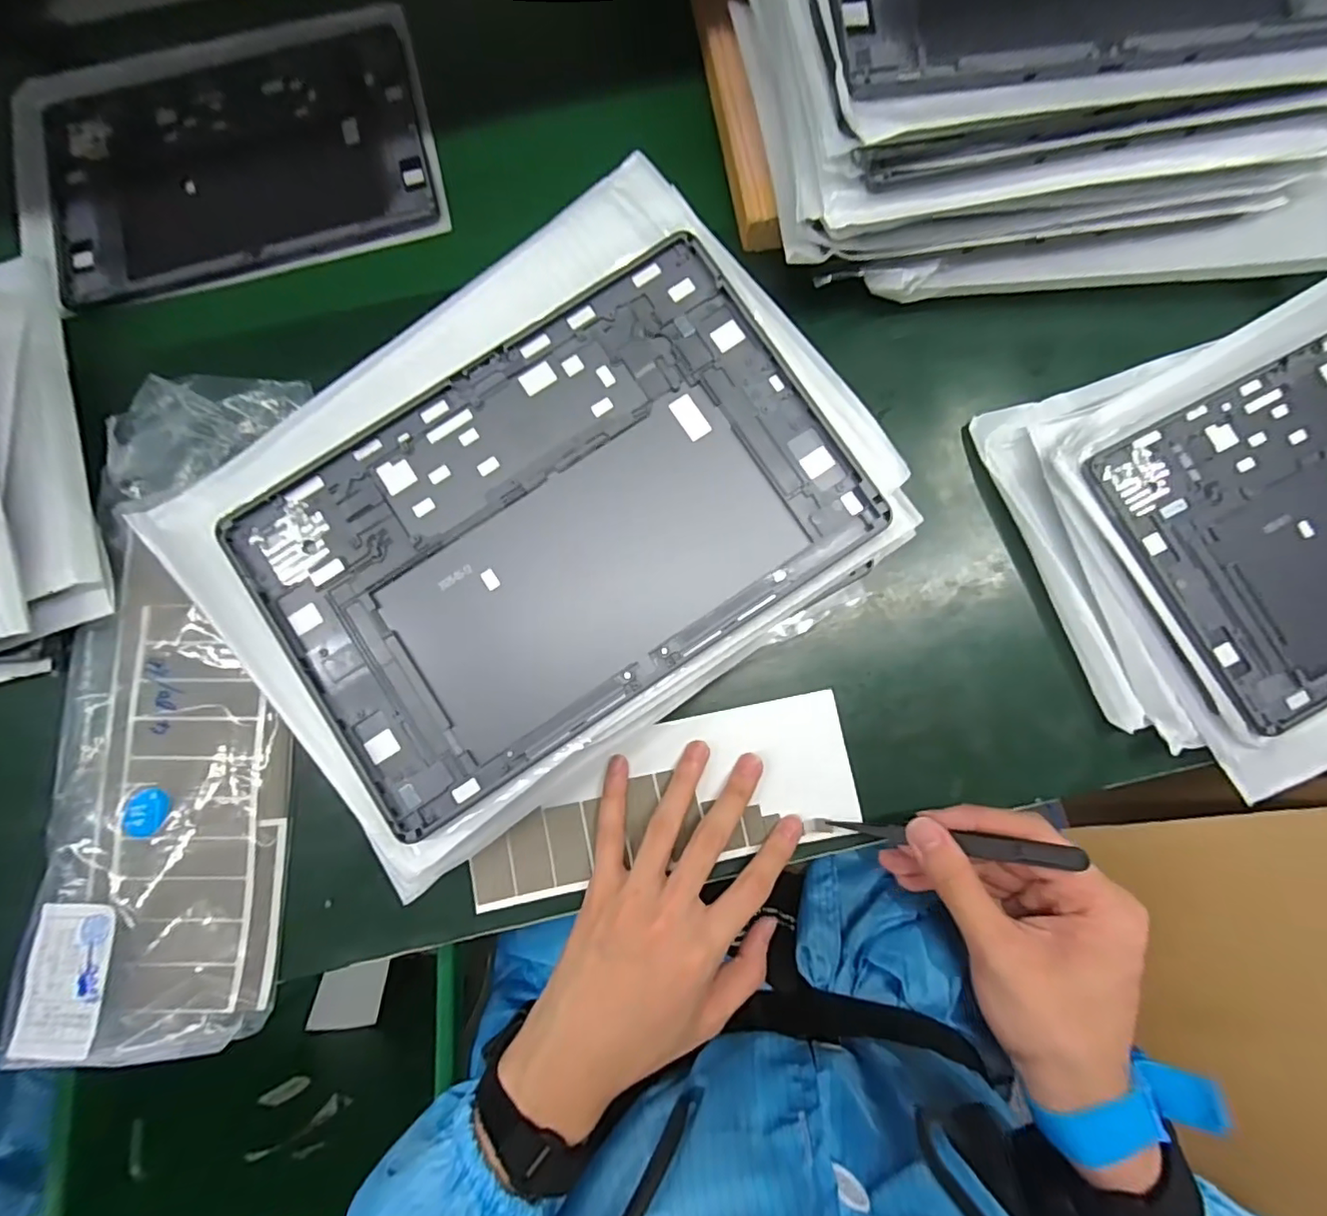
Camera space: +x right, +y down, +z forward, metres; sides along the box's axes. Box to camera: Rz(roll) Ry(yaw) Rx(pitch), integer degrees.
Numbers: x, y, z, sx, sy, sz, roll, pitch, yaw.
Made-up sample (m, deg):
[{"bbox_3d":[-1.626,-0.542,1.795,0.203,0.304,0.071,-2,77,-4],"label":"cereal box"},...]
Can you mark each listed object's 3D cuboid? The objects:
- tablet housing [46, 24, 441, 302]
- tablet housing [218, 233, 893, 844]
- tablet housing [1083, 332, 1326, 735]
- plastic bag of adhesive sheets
[{"bbox_3d":[-0.292,-0.310,0.400,0.251,0.015,0.165,-17,82,-2],"label":"tablet housing"},{"bbox_3d":[-0.049,-0.040,0.259,0.253,0.010,0.169,-34,87,-3],"label":"tablet housing"},{"bbox_3d":[0.380,-0.064,0.313,0.259,0.009,0.166,-28,83,-3],"label":"tablet housing"},{"bbox_3d":[-0.276,0.045,0.322,0.121,0.030,0.363,-2,80,-5],"label":"plastic bag of adhesive sheets"}]

